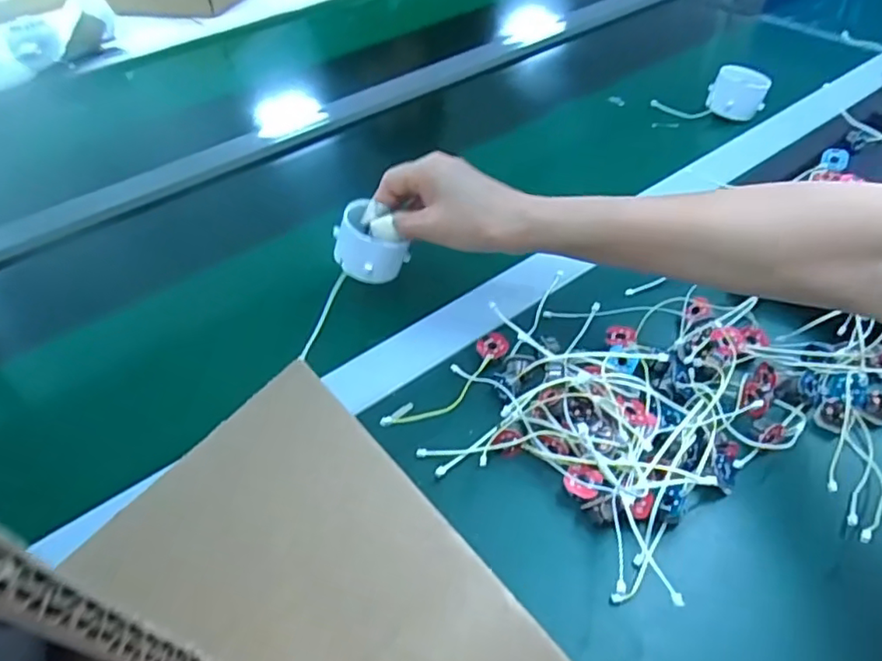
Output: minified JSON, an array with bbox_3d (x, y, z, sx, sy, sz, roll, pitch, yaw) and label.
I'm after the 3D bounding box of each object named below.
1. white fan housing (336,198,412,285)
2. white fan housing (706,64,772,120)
[{"bbox_3d":[-0.049,-0.064,0.428,0.055,0.037,0.051,27,37,8],"label":"white fan housing"},{"bbox_3d":[0.305,-0.245,0.609,0.052,0.034,0.049,23,55,23],"label":"white fan housing"}]

